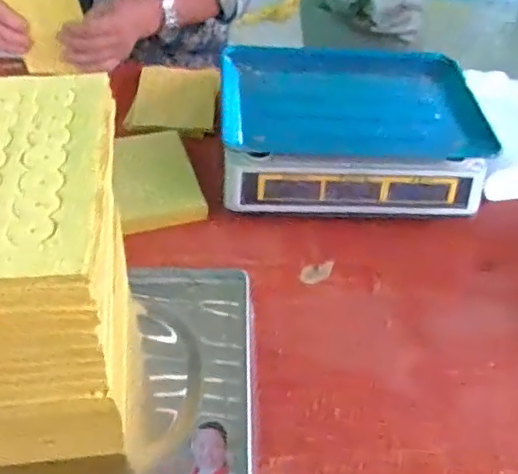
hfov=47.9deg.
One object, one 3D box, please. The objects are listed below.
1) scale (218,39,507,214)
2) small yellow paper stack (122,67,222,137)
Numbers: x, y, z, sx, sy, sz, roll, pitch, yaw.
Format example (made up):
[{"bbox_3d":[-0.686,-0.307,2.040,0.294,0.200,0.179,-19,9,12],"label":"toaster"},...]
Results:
[{"bbox_3d":[0.113,-0.140,0.773,0.333,0.108,0.254,1,46,-5],"label":"scale"},{"bbox_3d":[-0.126,-0.204,0.879,0.125,0.019,0.169,4,46,-1],"label":"small yellow paper stack"}]

